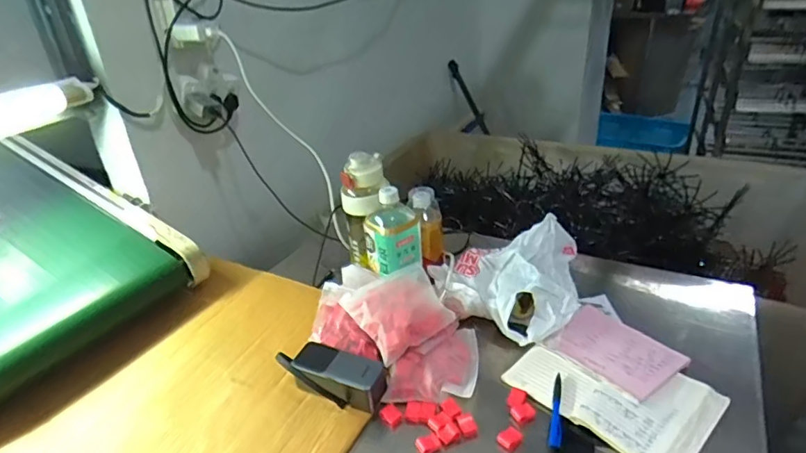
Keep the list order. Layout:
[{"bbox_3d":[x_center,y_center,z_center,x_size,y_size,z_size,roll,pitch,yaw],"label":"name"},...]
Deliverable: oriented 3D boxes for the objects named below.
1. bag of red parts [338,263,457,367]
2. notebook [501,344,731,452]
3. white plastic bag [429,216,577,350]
[{"bbox_3d":[-0.004,0.127,0.804,0.143,0.052,0.137,-20,32,-27],"label":"bag of red parts"},{"bbox_3d":[0.288,0.224,0.714,0.243,0.021,0.169,23,38,40],"label":"notebook"},{"bbox_3d":[0.172,0.092,0.840,0.242,0.114,0.179,-2,29,5],"label":"white plastic bag"}]

